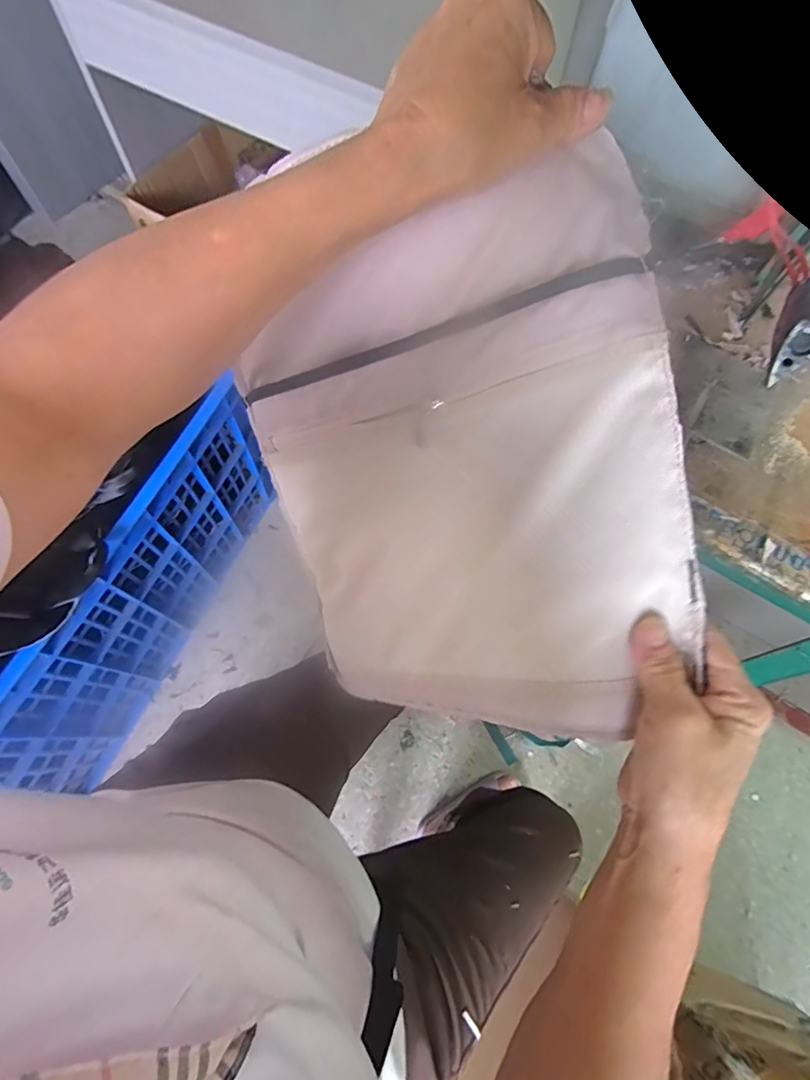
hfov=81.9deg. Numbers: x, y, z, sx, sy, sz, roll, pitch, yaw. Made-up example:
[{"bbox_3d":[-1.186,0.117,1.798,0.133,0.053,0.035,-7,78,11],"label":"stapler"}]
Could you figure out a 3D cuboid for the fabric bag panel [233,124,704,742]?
[{"bbox_3d":[0.026,-0.025,0.303,0.263,0.043,0.307,-8,100,27],"label":"fabric bag panel"}]

